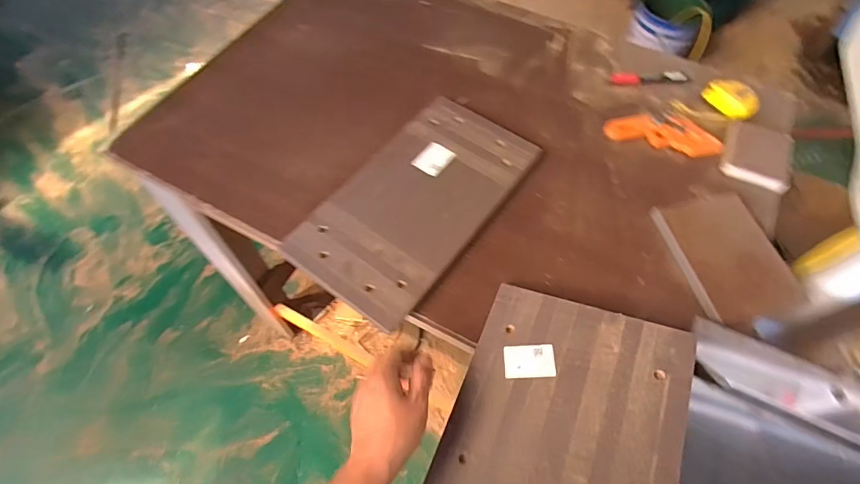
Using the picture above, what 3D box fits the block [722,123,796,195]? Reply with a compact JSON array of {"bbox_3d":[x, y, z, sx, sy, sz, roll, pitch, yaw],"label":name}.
[{"bbox_3d":[0.549,-0.141,0.739,0.093,0.025,0.120,25,62,13],"label":"block"}]

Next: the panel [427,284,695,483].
[{"bbox_3d":[0.139,0.220,0.489,0.235,0.007,0.337,13,60,24],"label":"panel"}]

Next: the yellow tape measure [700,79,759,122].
[{"bbox_3d":[0.548,-0.261,0.806,0.096,0.034,0.067,39,66,20],"label":"yellow tape measure"}]

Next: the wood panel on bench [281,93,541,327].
[{"bbox_3d":[-0.014,-0.075,0.701,0.212,0.017,0.408,33,64,18],"label":"wood panel on bench"}]

